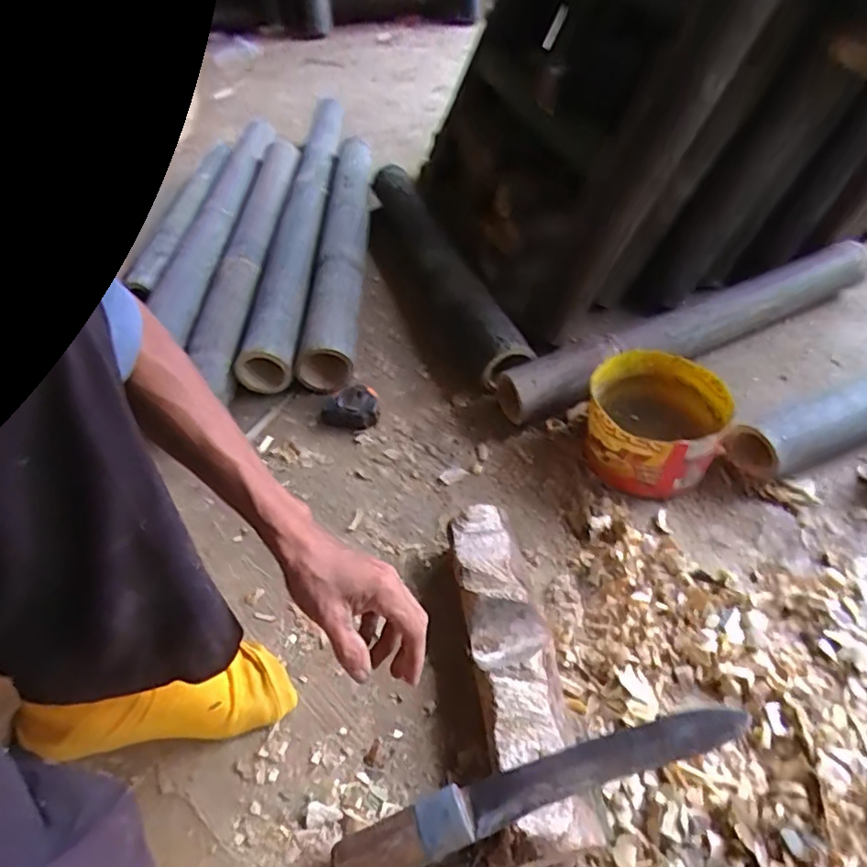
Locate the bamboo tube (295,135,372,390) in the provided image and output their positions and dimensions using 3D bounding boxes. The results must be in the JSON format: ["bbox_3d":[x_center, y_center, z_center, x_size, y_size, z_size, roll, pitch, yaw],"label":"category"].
[{"bbox_3d":[-0.164,-0.347,1.104,0.092,0.078,0.713,-4,46,3],"label":"bamboo tube"}]

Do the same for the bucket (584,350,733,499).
[{"bbox_3d":[0.268,-0.013,0.736,0.155,0.103,0.155,-4,46,4],"label":"bucket"}]

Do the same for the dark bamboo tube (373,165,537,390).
[{"bbox_3d":[0.013,-0.293,1.046,0.086,0.097,0.627,-15,48,-10],"label":"dark bamboo tube"}]

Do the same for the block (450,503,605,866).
[{"bbox_3d":[0.075,0.211,0.555,0.092,0.065,0.310,-7,46,1],"label":"block"}]

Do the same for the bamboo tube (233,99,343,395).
[{"bbox_3d":[-0.258,-0.492,1.240,0.096,0.074,1.113,-4,47,1],"label":"bamboo tube"}]

